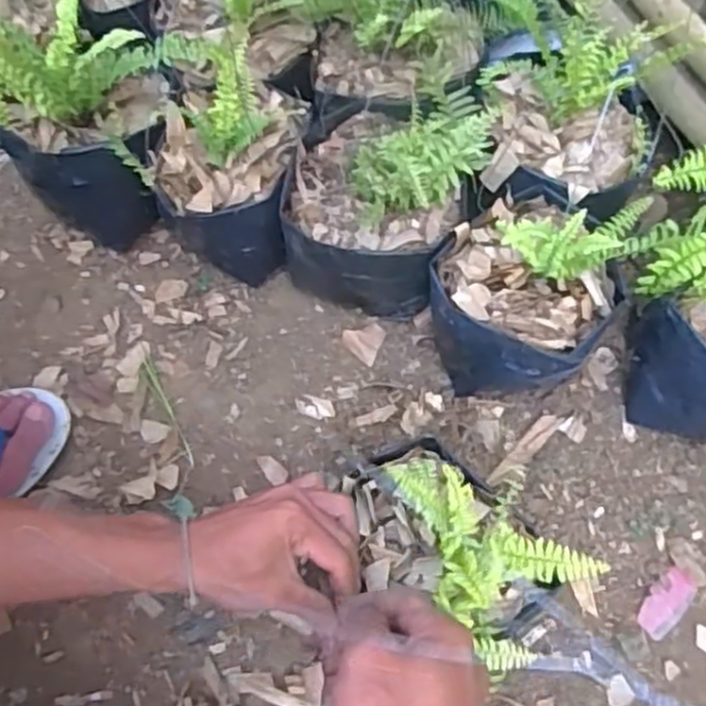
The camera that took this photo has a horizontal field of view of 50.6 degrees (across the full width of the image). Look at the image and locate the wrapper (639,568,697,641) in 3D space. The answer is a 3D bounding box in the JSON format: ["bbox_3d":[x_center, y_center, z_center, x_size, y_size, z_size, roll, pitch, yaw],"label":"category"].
[{"bbox_3d":[0.267,0.213,0.635,0.060,0.005,0.031,-41,75,-19],"label":"wrapper"}]

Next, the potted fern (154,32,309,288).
[{"bbox_3d":[-0.118,-0.173,0.699,0.130,0.164,0.167,11,66,0],"label":"potted fern"}]

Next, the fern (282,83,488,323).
[{"bbox_3d":[0.023,-0.143,0.672,0.155,0.176,0.173,12,66,0],"label":"fern"}]

